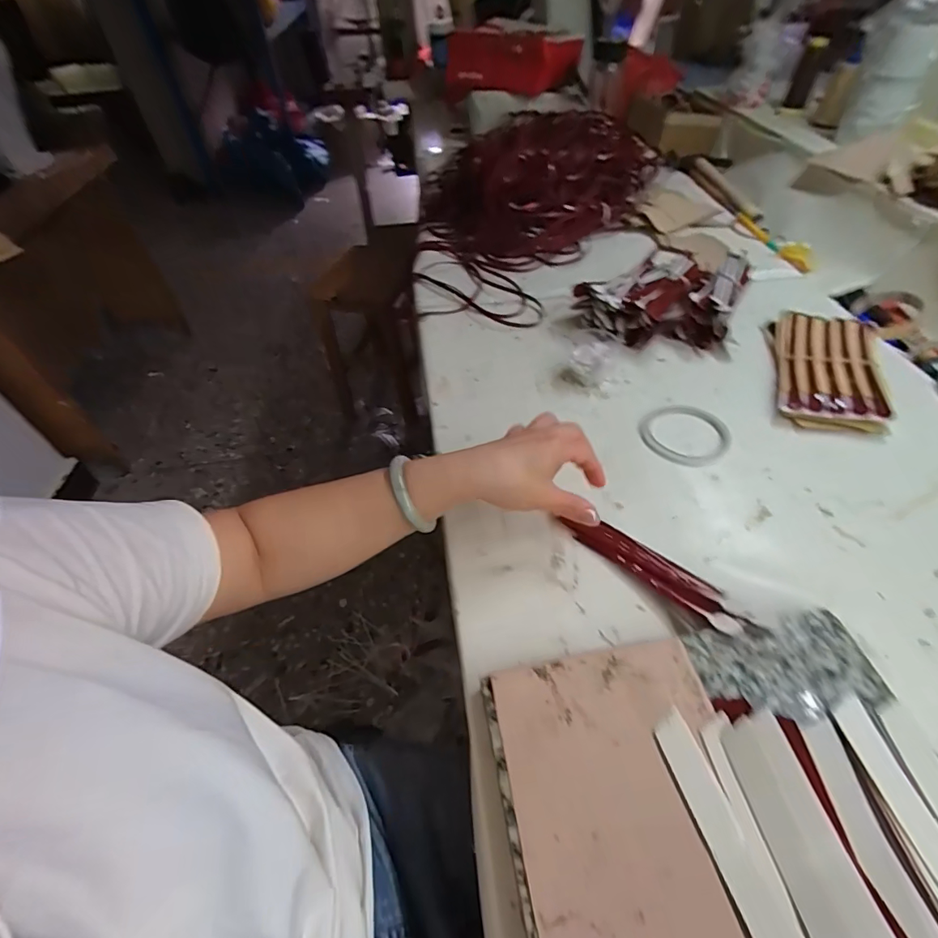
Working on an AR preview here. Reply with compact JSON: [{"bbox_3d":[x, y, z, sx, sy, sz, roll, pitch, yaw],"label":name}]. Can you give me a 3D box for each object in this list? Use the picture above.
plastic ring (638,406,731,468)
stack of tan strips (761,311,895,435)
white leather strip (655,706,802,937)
[{"bbox_3d":[0.244,-0.041,0.527,0.103,0.006,0.091,-27,53,-18],"label":"plastic ring"},{"bbox_3d":[0.430,-0.122,0.568,0.109,0.025,0.200,14,51,16],"label":"stack of tan strips"},{"bbox_3d":[0.157,0.233,0.261,0.025,0.005,0.176,-11,48,-8],"label":"white leather strip"}]

